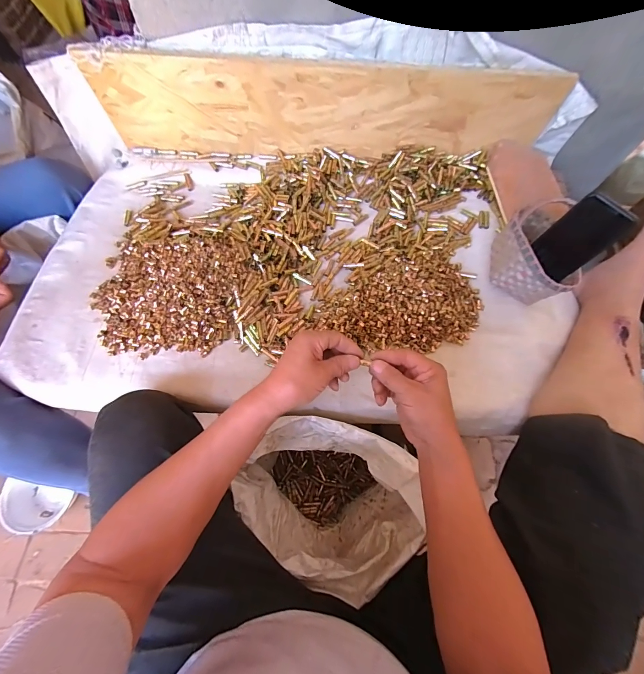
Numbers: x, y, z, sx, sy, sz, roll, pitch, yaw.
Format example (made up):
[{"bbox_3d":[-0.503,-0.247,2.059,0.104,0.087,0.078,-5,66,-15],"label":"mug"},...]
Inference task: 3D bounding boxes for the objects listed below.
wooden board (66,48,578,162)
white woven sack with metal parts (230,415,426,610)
[{"bbox_3d":[0.003,-0.448,0.637,0.882,0.181,0.018,3,68,1],"label":"wooden board"},{"bbox_3d":[0.000,0.302,0.608,0.290,0.380,0.222,23,69,9],"label":"white woven sack with metal parts"}]

